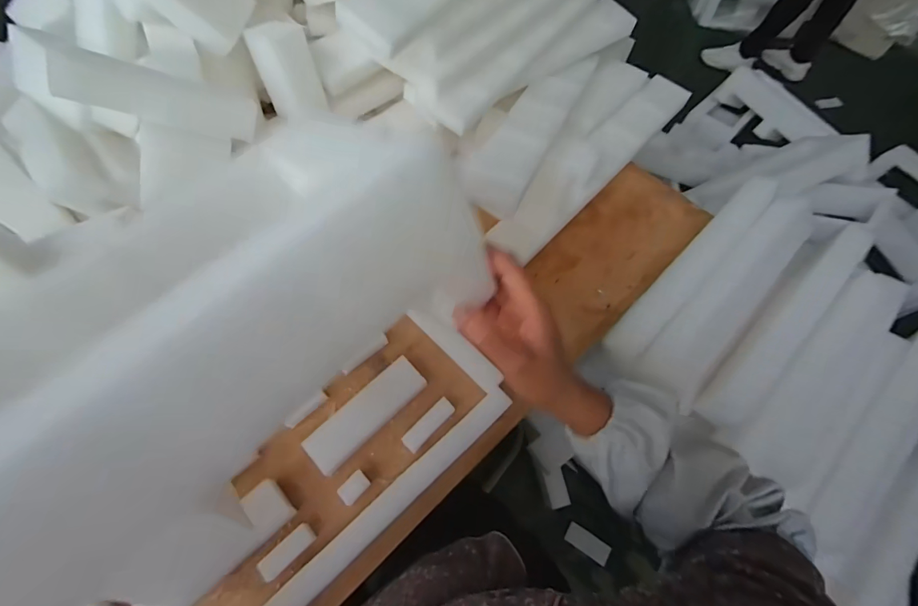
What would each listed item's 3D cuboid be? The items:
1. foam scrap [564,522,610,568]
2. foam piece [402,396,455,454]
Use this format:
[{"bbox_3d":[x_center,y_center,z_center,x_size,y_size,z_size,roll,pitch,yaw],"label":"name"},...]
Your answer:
[{"bbox_3d":[0.339,0.634,1.048,0.112,0.008,0.051,28,79,21],"label":"foam scrap"},{"bbox_3d":[-0.039,0.163,0.530,0.078,0.010,0.025,-41,71,-20],"label":"foam piece"}]

